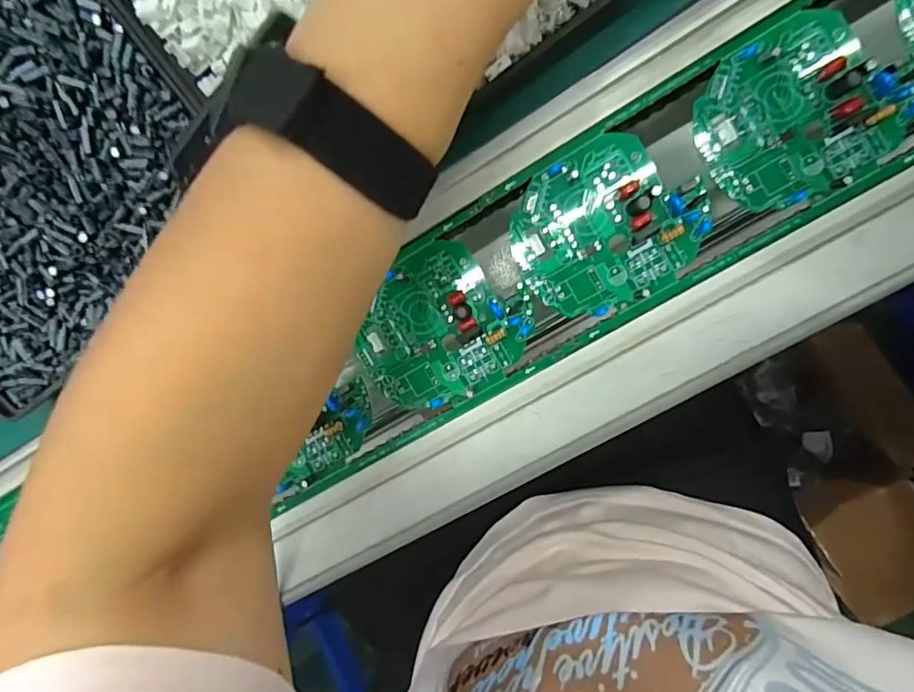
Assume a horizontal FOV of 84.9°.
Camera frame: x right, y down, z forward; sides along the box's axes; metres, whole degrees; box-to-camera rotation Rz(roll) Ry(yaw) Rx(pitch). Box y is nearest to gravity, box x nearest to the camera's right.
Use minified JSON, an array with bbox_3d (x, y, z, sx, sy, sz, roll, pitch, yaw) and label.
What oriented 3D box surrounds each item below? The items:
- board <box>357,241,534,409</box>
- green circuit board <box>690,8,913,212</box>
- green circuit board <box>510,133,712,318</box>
[{"bbox_3d":[-0.013,-0.007,0.273,0.083,0.014,0.082,-42,89,10],"label":"board"},{"bbox_3d":[0.165,-0.112,0.239,0.088,0.012,0.081,-31,90,10],"label":"green circuit board"},{"bbox_3d":[0.076,-0.061,0.255,0.091,0.011,0.080,-29,91,10],"label":"green circuit board"}]

